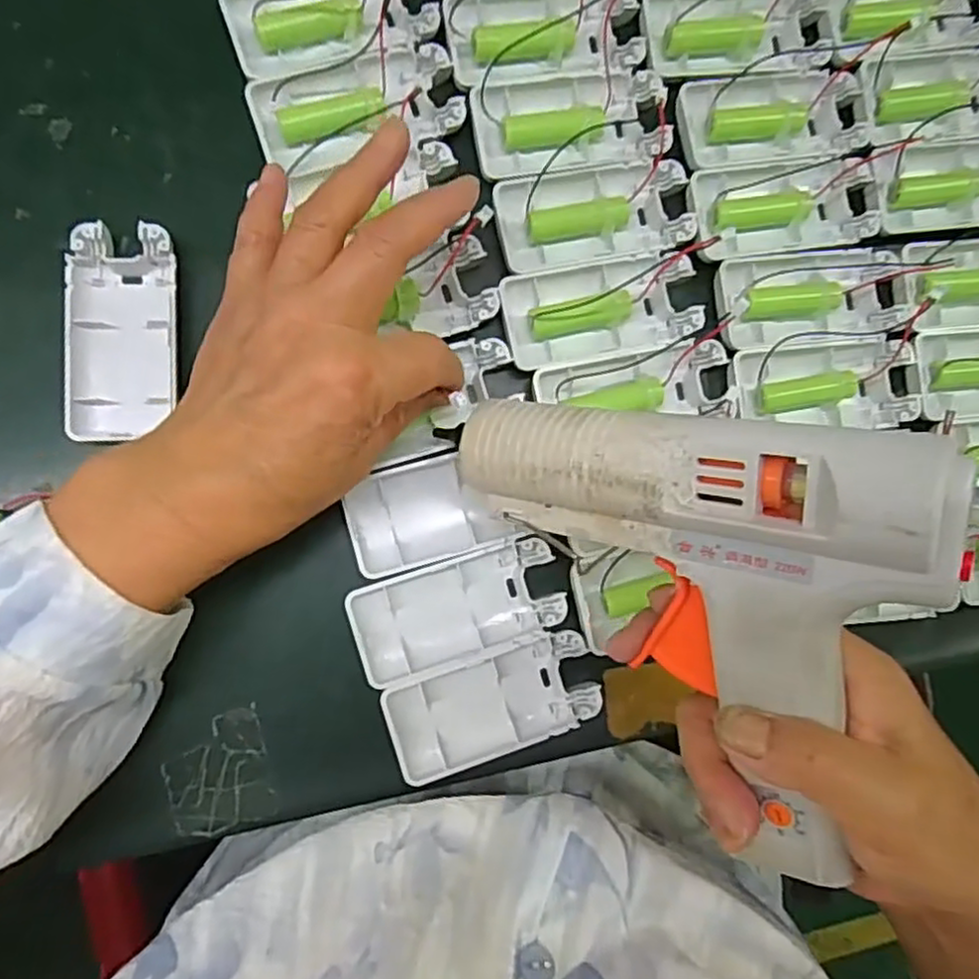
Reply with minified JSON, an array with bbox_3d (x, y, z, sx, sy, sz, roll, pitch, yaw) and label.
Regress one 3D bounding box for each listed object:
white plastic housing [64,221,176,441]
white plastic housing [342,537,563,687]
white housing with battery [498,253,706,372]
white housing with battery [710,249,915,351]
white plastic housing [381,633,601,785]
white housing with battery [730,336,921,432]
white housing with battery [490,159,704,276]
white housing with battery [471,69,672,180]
[{"bbox_3d":[-0.161,-0.069,0.308,0.044,0.012,0.092,-1,87,-8],"label":"white plastic housing"},{"bbox_3d":[-0.015,0.055,0.321,0.093,0.015,0.044,-17,90,-8],"label":"white plastic housing"},{"bbox_3d":[0.053,-0.086,0.334,0.091,0.017,0.044,-13,89,-8],"label":"white housing with battery"},{"bbox_3d":[0.161,-0.094,0.346,0.100,0.019,0.044,-8,88,-8],"label":"white housing with battery"},{"bbox_3d":[0.002,0.098,0.321,0.094,0.017,0.043,-17,89,-8],"label":"white plastic housing"},{"bbox_3d":[0.165,-0.051,0.346,0.092,0.018,0.042,-3,87,-8],"label":"white housing with battery"},{"bbox_3d":[0.050,-0.131,0.337,0.091,0.014,0.045,-10,88,-8],"label":"white housing with battery"},{"bbox_3d":[0.039,-0.176,0.337,0.092,0.013,0.045,-8,88,-8],"label":"white housing with battery"}]

